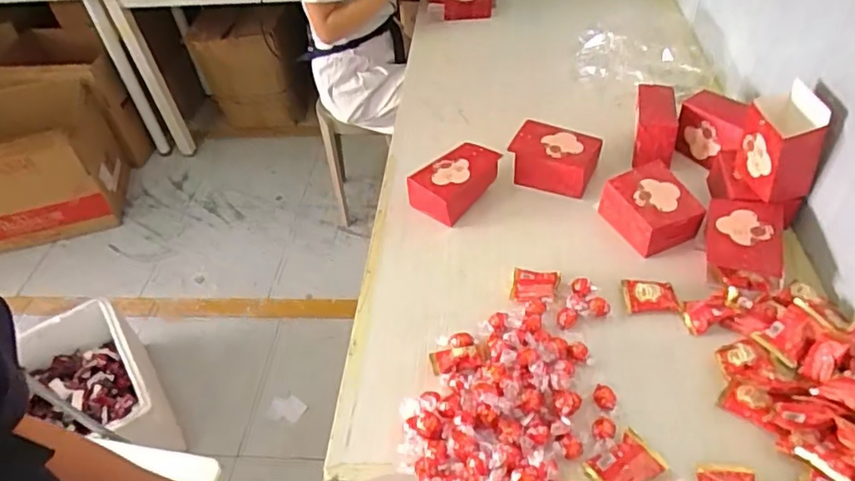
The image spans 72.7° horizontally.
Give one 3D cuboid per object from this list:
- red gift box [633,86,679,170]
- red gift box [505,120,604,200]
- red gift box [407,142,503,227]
[{"bbox_3d":[0.418,-0.213,1.065,0.070,0.096,0.122,8,47,15],"label":"red gift box"},{"bbox_3d":[0.230,-0.142,1.060,0.157,0.078,0.099,19,51,24],"label":"red gift box"},{"bbox_3d":[0.051,-0.099,1.042,0.098,0.081,0.150,33,57,33],"label":"red gift box"}]

